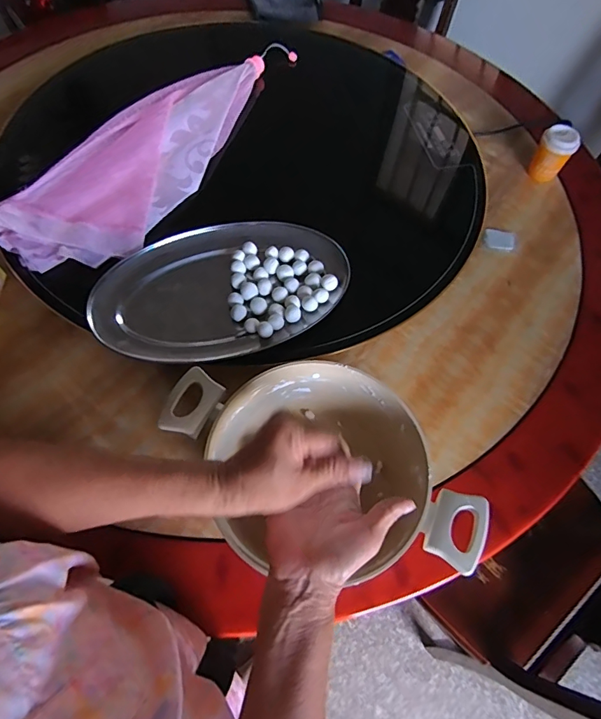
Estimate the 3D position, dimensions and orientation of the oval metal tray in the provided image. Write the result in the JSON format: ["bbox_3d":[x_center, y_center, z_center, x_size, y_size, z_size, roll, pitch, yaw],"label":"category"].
[{"bbox_3d":[-0.101,-0.092,0.587,0.316,0.033,0.198,-16,65,-12],"label":"oval metal tray"}]

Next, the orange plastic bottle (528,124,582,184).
[{"bbox_3d":[0.434,-0.352,0.774,0.060,0.083,0.052,33,66,13],"label":"orange plastic bottle"}]

